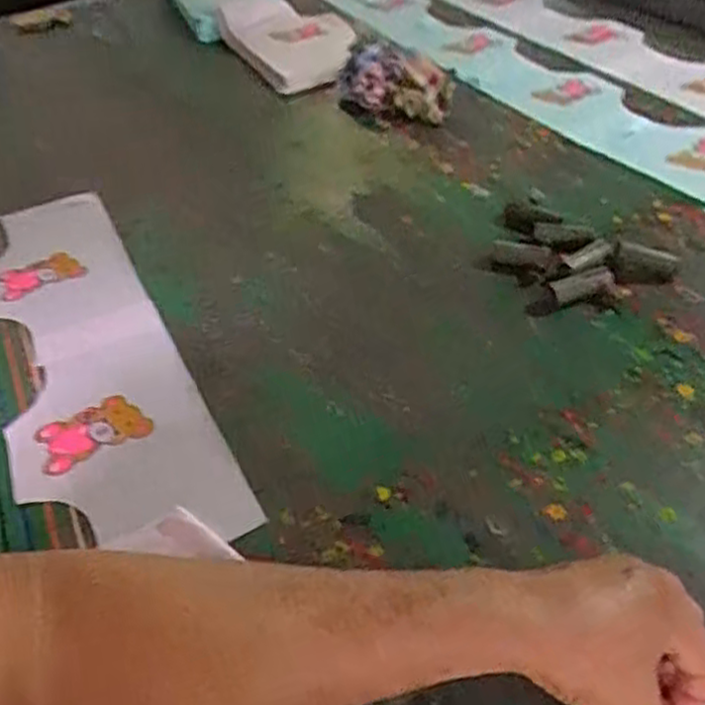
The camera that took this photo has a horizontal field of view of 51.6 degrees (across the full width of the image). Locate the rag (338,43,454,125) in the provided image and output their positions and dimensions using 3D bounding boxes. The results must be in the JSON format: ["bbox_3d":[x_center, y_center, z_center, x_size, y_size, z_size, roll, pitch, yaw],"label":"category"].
[{"bbox_3d":[0.060,-0.381,1.040,0.155,0.063,0.160,0,41,4],"label":"rag"}]

